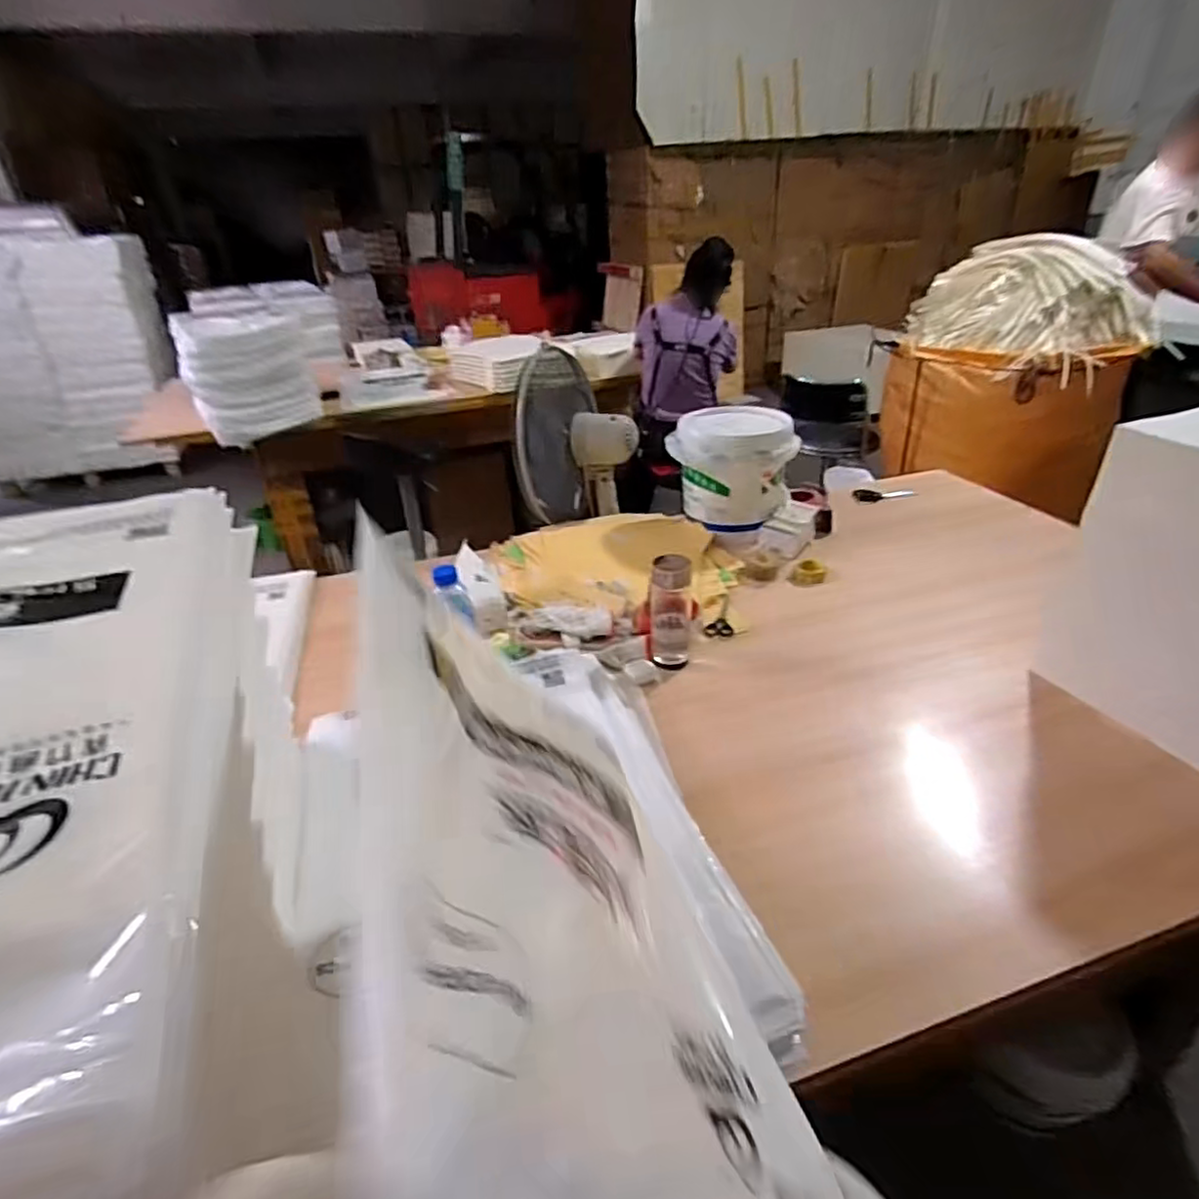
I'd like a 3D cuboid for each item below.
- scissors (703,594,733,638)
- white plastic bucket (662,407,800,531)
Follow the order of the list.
[{"bbox_3d":[0.218,0.031,1.266,0.049,0.017,0.150,0,31,5],"label":"scissors"},{"bbox_3d":[0.289,-0.293,1.523,0.236,0.223,0.216,-2,31,1],"label":"white plastic bucket"}]

